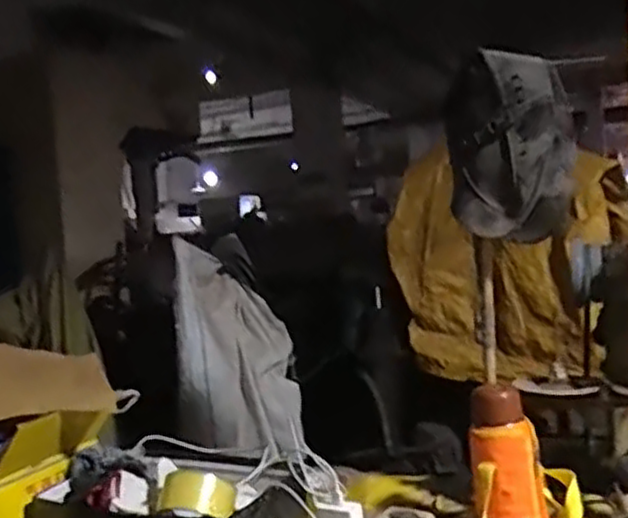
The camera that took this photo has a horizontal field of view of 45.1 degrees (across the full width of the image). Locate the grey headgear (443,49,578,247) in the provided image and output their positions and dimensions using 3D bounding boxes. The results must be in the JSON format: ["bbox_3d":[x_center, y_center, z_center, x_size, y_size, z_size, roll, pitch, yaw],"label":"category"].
[{"bbox_3d":[0.264,-0.152,1.031,0.160,0.233,0.161,-4,3,12],"label":"grey headgear"}]

